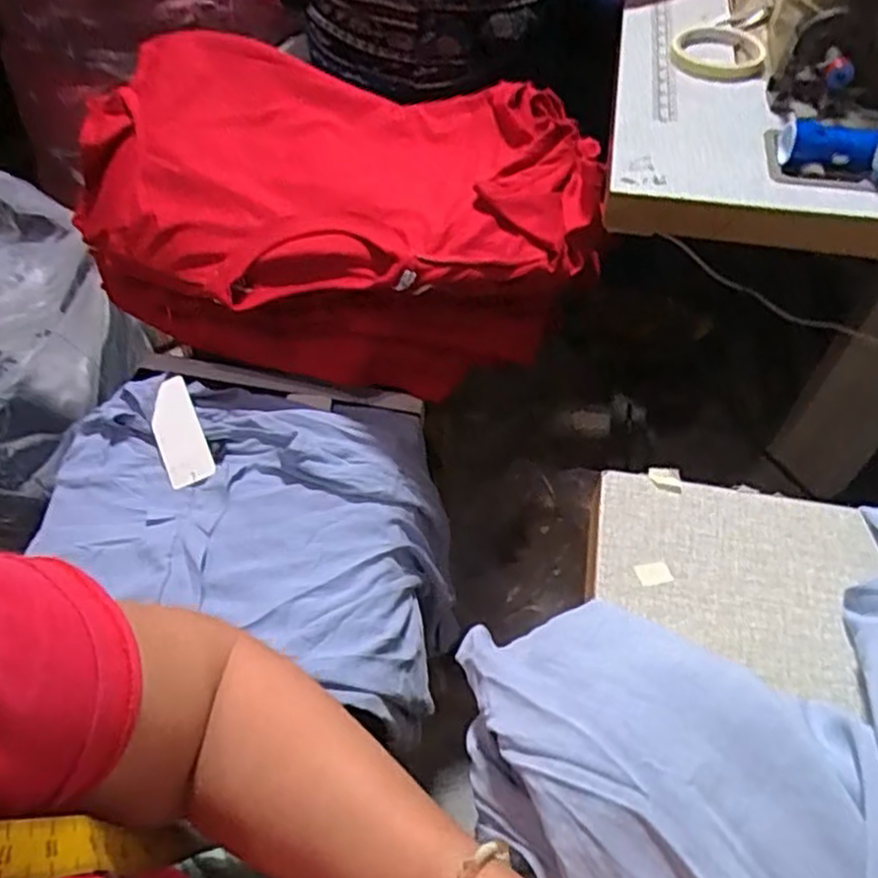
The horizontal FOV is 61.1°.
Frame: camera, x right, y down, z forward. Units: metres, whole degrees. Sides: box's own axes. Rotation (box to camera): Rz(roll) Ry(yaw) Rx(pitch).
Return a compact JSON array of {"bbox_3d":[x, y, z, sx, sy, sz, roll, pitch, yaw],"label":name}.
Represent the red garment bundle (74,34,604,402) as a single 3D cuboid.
[{"bbox_3d":[-0.105,-0.237,0.804,0.508,0.228,0.285,3,53,1],"label":"red garment bundle"}]

